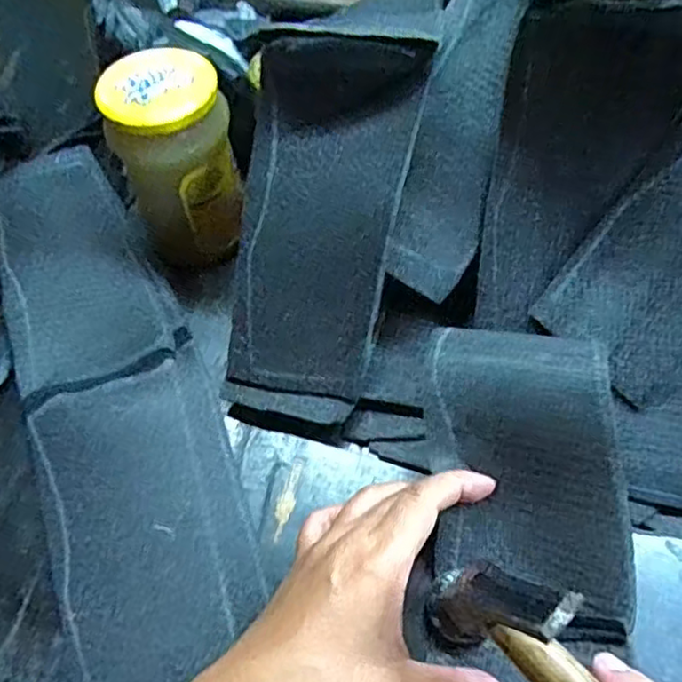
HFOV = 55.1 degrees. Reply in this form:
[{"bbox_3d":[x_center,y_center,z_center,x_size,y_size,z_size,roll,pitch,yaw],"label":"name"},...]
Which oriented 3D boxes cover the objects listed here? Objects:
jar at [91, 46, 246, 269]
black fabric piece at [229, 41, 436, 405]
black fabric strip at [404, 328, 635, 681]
[{"bbox_3d":[-0.107,-0.122,0.438,0.070,0.115,0.074,-1,58,2],"label":"jar"},{"bbox_3d":[-0.013,-0.064,0.373,0.084,0.199,0.014,17,19,13],"label":"black fabric piece"},{"bbox_3d":[0.078,0.154,0.299,0.096,0.044,0.328,5,74,6],"label":"black fabric strip"}]

